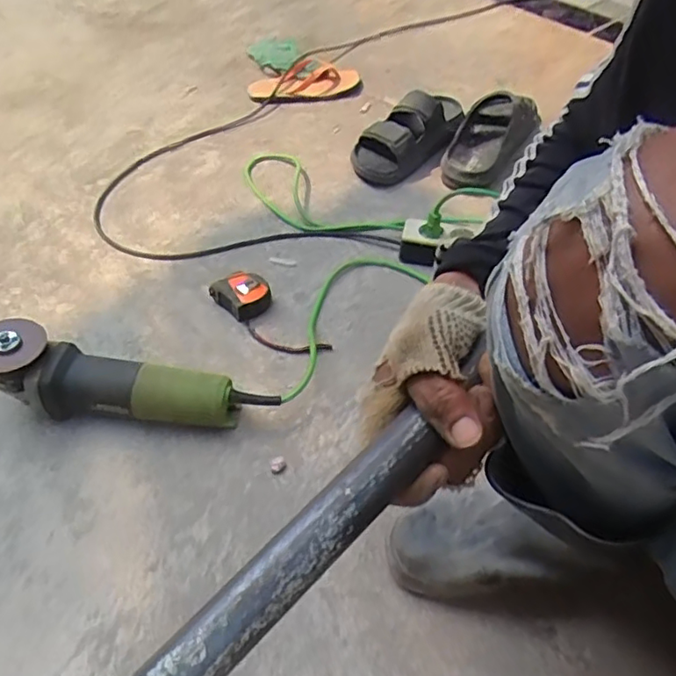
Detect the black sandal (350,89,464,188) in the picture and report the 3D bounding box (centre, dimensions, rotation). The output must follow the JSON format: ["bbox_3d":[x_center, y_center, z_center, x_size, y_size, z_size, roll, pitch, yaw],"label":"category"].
[{"bbox_3d":[0.120,-0.363,1.031,0.115,0.087,0.256,30,55,24],"label":"black sandal"}]

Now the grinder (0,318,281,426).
[{"bbox_3d":[-0.227,0.047,0.658,0.315,0.101,0.071,3,48,2],"label":"grinder"}]

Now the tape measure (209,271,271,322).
[{"bbox_3d":[-0.128,-0.057,0.797,0.058,0.031,0.066,-34,57,-27],"label":"tape measure"}]

